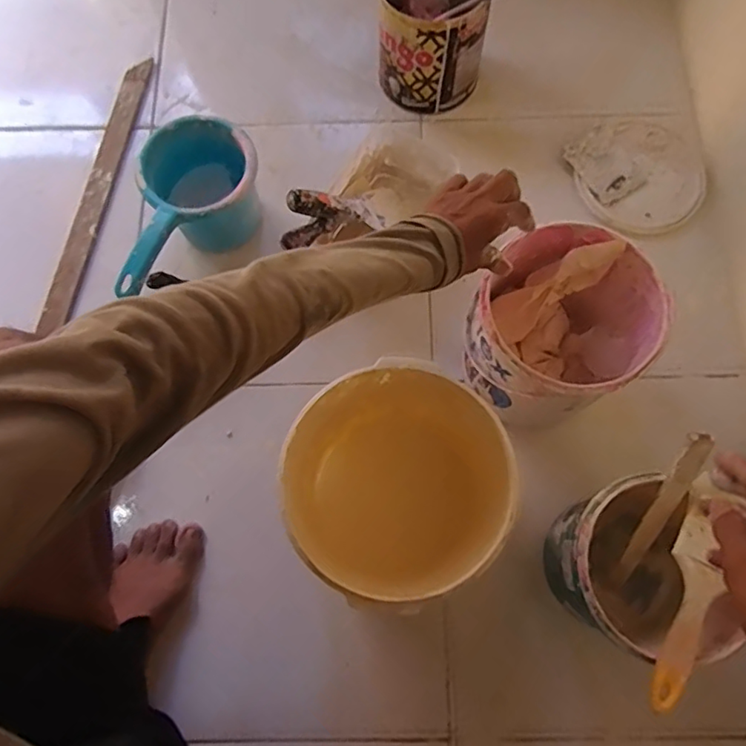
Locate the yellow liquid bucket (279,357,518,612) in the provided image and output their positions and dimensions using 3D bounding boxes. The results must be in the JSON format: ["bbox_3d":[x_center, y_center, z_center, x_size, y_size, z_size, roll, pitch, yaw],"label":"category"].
[{"bbox_3d":[0.029,0.111,0.603,0.230,0.196,0.192,-38,77,-9],"label":"yellow liquid bucket"}]

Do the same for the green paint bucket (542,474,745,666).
[{"bbox_3d":[0.259,0.198,0.596,0.141,0.181,0.154,0,74,1],"label":"green paint bucket"}]

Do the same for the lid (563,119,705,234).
[{"bbox_3d":[0.377,-0.282,0.805,0.185,0.017,0.176,0,74,1],"label":"lid"}]

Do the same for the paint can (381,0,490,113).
[{"bbox_3d":[0.081,-0.480,0.796,0.138,0.166,0.148,0,74,1],"label":"paint can"}]

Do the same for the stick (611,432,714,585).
[{"bbox_3d":[0.275,0.138,0.547,0.024,0.214,0.015,8,39,4],"label":"stick"}]

